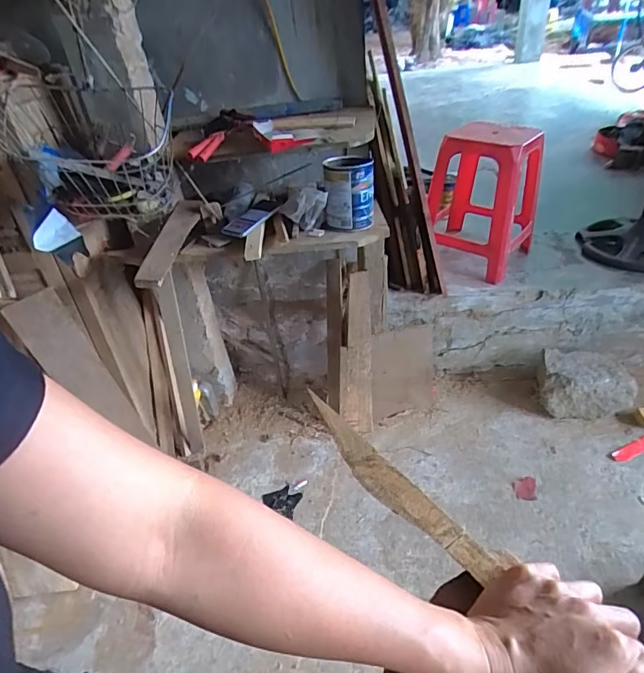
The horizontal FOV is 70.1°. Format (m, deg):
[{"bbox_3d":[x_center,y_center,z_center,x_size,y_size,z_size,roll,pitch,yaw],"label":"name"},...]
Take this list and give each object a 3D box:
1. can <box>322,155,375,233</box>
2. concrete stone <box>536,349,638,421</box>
[{"bbox_3d":[0.070,-0.379,1.218,0.132,0.166,0.132,-5,37,4],"label":"can"},{"bbox_3d":[0.923,0.166,1.609,0.297,0.171,0.207,5,39,17],"label":"concrete stone"}]

